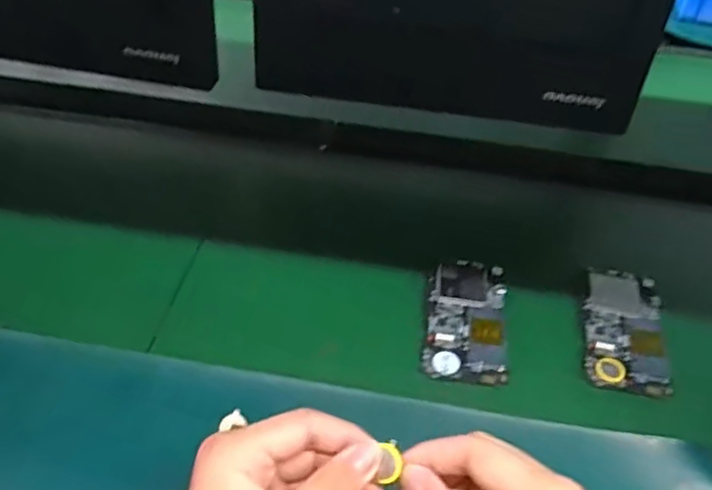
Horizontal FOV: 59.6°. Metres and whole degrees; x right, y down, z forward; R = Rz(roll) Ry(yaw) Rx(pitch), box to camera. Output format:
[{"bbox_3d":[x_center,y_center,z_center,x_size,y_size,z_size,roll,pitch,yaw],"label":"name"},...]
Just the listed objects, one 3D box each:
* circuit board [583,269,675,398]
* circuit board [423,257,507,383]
[{"bbox_3d":[0.221,0.066,0.512,0.063,0.013,0.122,12,44,7],"label":"circuit board"},{"bbox_3d":[0.091,0.058,0.509,0.062,0.004,0.122,8,44,3],"label":"circuit board"}]

